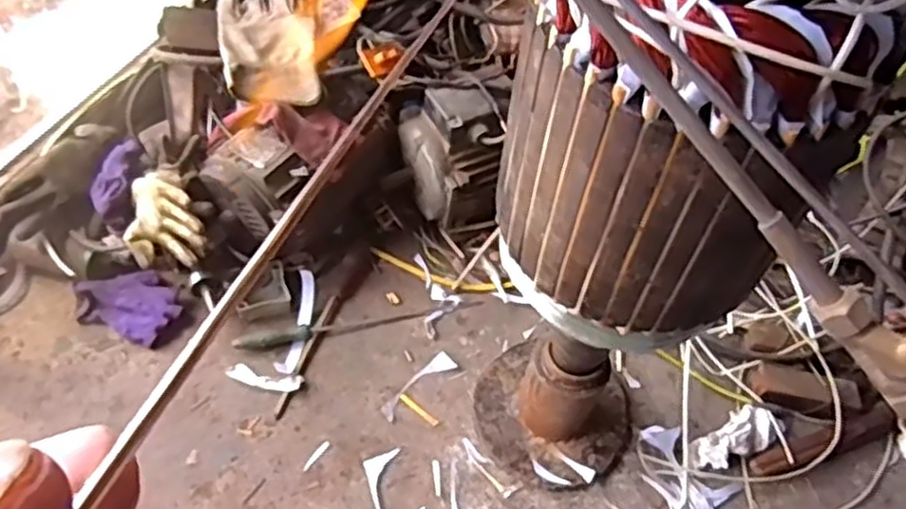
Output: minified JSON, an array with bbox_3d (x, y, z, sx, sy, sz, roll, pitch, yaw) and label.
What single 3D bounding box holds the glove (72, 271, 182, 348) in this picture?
[{"bbox_3d":[-0.440,0.061,1.019,0.129,0.039,0.093,18,54,8],"label":"glove"}]

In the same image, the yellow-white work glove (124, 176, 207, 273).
[{"bbox_3d":[-0.395,-0.048,0.992,0.091,0.080,0.155,-27,60,-23],"label":"yellow-white work glove"}]

